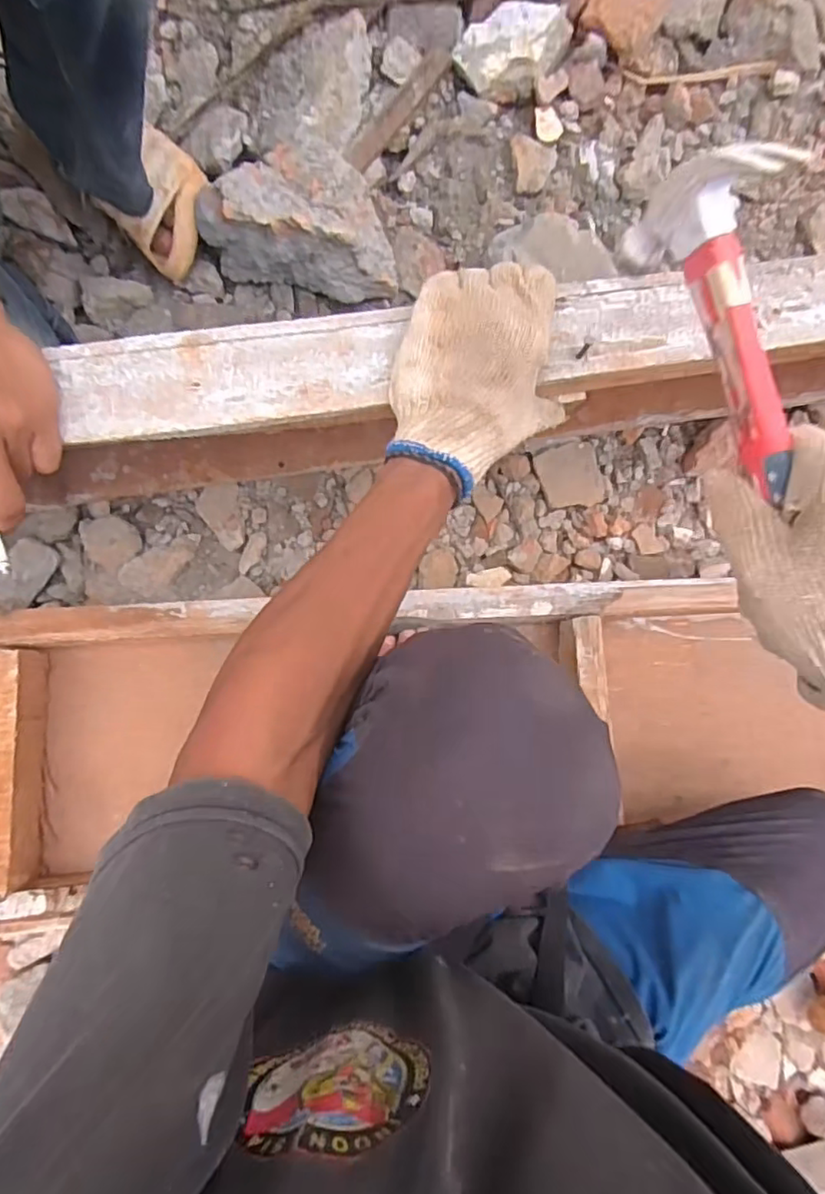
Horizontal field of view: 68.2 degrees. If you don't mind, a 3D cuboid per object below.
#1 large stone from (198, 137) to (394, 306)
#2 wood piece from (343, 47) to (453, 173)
[{"bbox_3d":[-0.131,-0.442,0.711,0.211,0.115,0.137,11,92,-6],"label":"large stone"},{"bbox_3d":[-0.017,-0.617,0.769,0.033,0.016,0.173,43,89,-6],"label":"wood piece"}]

